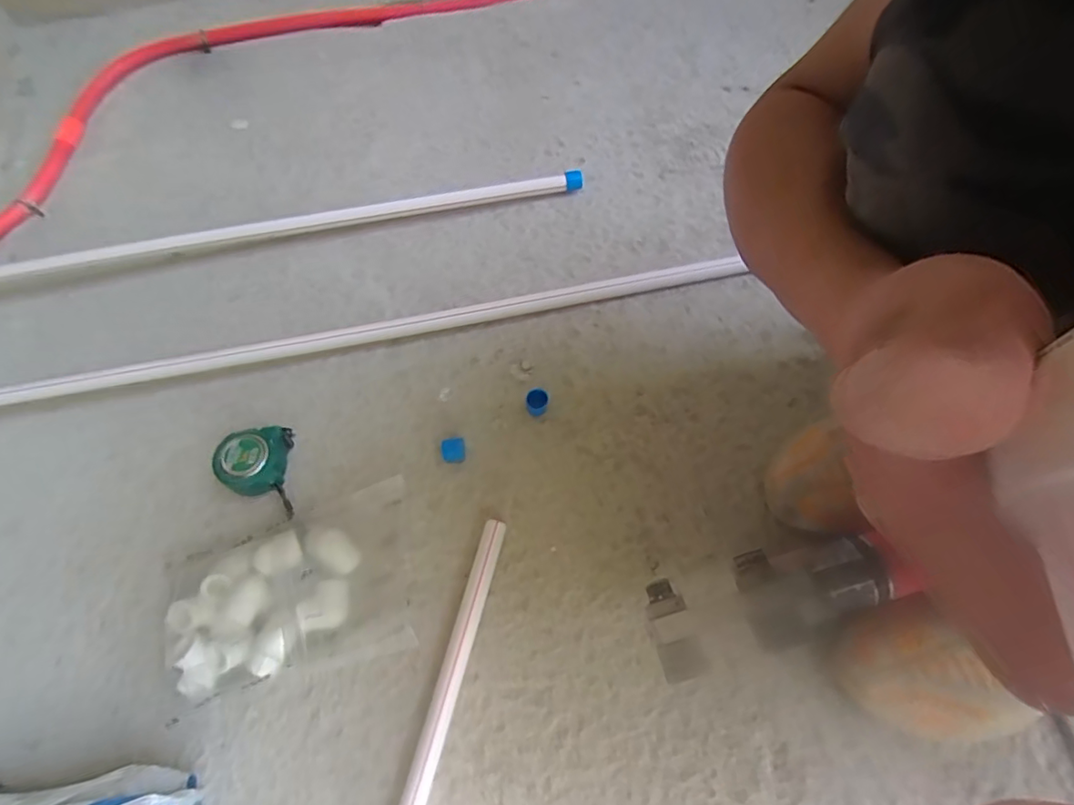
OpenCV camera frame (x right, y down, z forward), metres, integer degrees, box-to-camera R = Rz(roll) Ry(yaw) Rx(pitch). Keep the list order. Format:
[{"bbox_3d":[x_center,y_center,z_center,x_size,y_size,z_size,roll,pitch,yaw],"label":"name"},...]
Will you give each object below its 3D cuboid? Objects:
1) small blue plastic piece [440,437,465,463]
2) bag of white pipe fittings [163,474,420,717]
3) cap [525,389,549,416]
[{"bbox_3d":[-0.084,0.049,0.550,0.024,0.018,0.020,-5,65,-1],"label":"small blue plastic piece"},{"bbox_3d":[-0.225,0.169,0.493,0.229,0.037,0.149,-14,66,-5],"label":"bag of white pipe fittings"},{"bbox_3d":[0.001,0.001,0.563,0.023,0.022,0.024,-1,65,1],"label":"cap"}]

